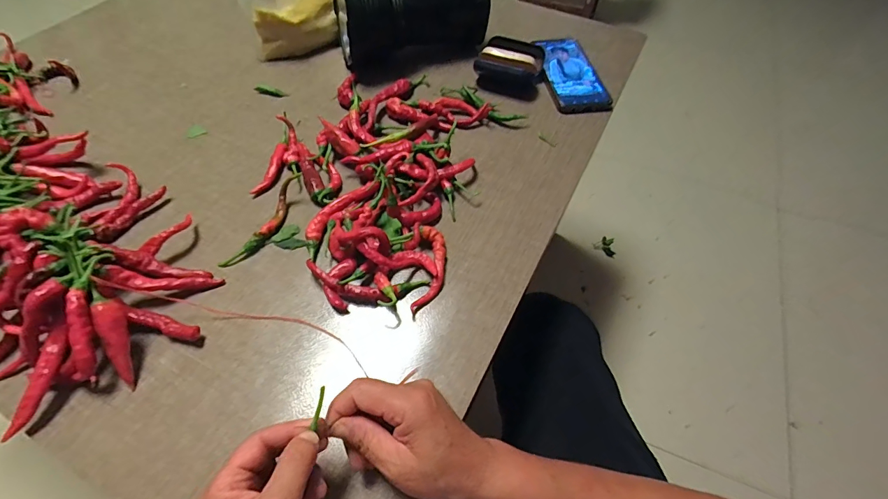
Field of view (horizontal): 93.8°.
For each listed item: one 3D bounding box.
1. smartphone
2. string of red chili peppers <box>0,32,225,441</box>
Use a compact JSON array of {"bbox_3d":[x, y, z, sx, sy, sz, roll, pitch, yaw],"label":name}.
[{"bbox_3d":[0.182,-0.259,0.605,0.077,0.013,0.173,-6,56,-6],"label":"smartphone"},{"bbox_3d":[-0.464,-0.071,0.437,0.225,0.062,0.568,-39,65,-24],"label":"string of red chili peppers"}]

